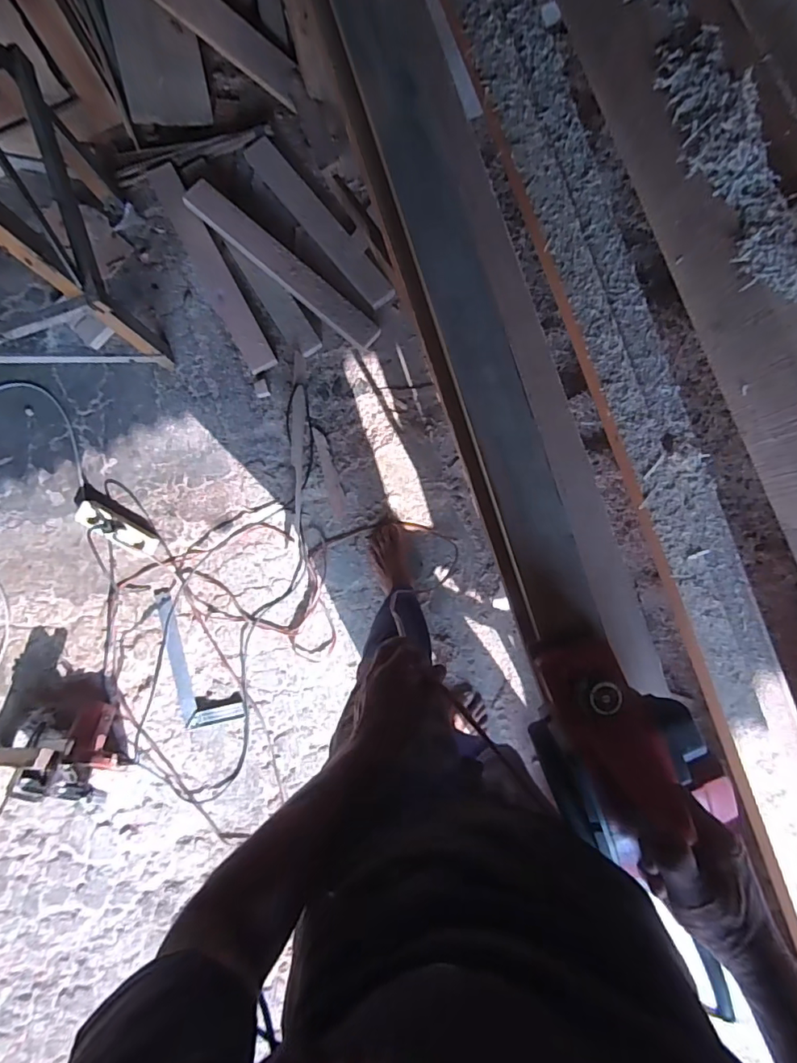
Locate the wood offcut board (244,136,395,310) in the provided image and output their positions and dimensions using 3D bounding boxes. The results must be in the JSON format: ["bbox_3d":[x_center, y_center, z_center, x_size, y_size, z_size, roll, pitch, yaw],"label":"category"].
[{"bbox_3d":[-0.198,-0.790,1.262,0.074,0.028,0.530,-40,90,-1],"label":"wood offcut board"}]

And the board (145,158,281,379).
[{"bbox_3d":[-0.475,-0.669,1.267,0.073,0.030,0.560,-28,90,-1],"label":"board"}]

